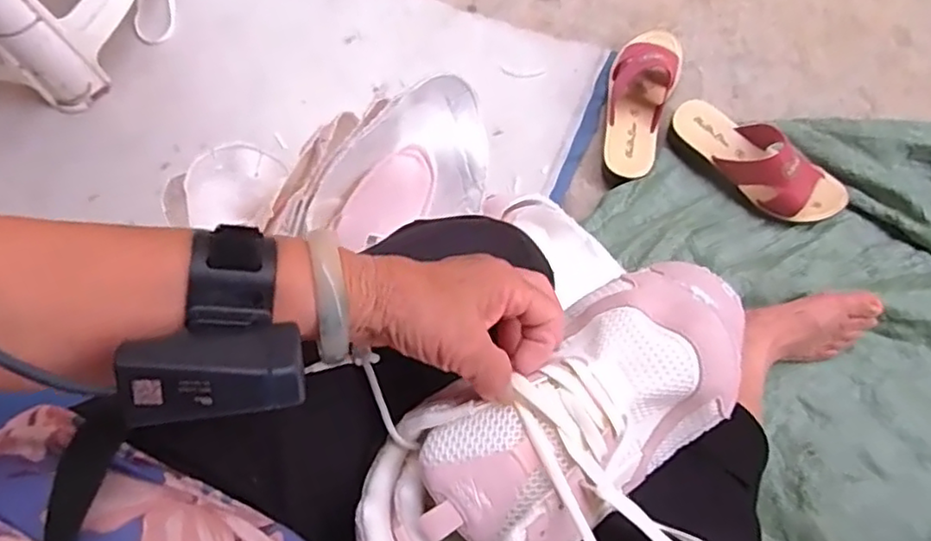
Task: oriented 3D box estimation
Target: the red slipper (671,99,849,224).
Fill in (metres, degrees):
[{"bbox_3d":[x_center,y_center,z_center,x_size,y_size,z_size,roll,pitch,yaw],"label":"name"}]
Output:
[{"bbox_3d":[0.364,-0.143,0.783,0.225,0.070,0.091,43,79,14],"label":"red slipper"}]

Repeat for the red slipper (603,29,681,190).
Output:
[{"bbox_3d":[0.222,-0.222,0.817,0.084,0.062,0.231,18,74,7],"label":"red slipper"}]

